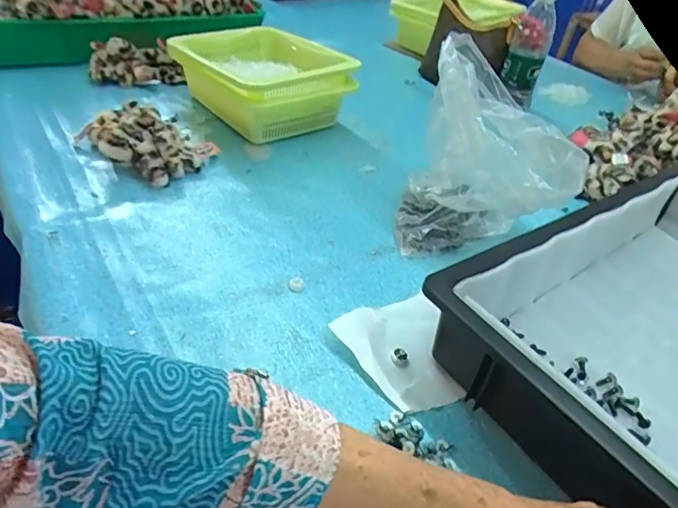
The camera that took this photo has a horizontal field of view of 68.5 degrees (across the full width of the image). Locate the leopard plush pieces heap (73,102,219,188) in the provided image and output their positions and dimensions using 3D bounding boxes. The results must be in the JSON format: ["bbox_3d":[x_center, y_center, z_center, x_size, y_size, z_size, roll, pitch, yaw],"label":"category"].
[{"bbox_3d":[-0.268,-0.157,0.680,0.169,0.060,0.132,15,40,10],"label":"leopard plush pieces heap"}]

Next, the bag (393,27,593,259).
[{"bbox_3d":[0.170,-0.114,0.578,0.174,0.194,0.177,6,39,-1],"label":"bag"}]

